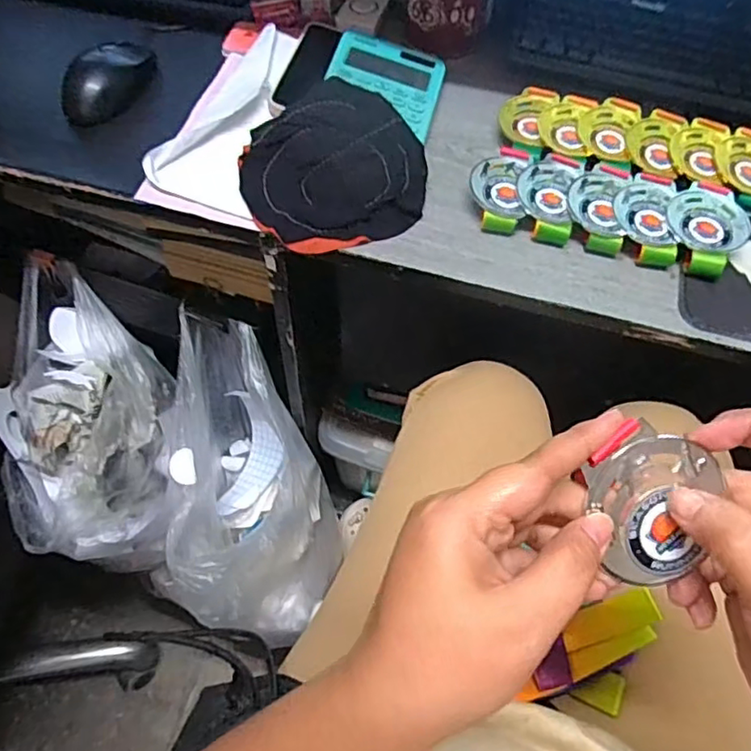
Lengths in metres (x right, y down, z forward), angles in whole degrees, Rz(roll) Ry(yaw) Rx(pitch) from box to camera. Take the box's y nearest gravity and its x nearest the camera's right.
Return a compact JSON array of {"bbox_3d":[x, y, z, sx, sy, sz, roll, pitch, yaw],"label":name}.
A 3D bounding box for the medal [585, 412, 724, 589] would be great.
[{"bbox_3d":[0.115,0.054,0.249,0.059,0.012,0.066,10,95,-7],"label":"medal"}]

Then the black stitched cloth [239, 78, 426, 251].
[{"bbox_3d":[-0.037,-0.180,0.511,0.150,0.027,0.159,-18,64,-9],"label":"black stitched cloth"}]

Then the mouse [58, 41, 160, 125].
[{"bbox_3d":[-0.254,-0.282,0.569,0.052,0.030,0.108,32,62,16],"label":"mouse"}]

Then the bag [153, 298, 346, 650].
[{"bbox_3d":[-0.138,0.122,0.672,0.157,0.242,0.273,3,58,0],"label":"bag"}]

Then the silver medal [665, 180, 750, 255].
[{"bbox_3d":[0.264,-0.125,0.478,0.072,0.006,0.061,-40,65,-17],"label":"silver medal"}]

